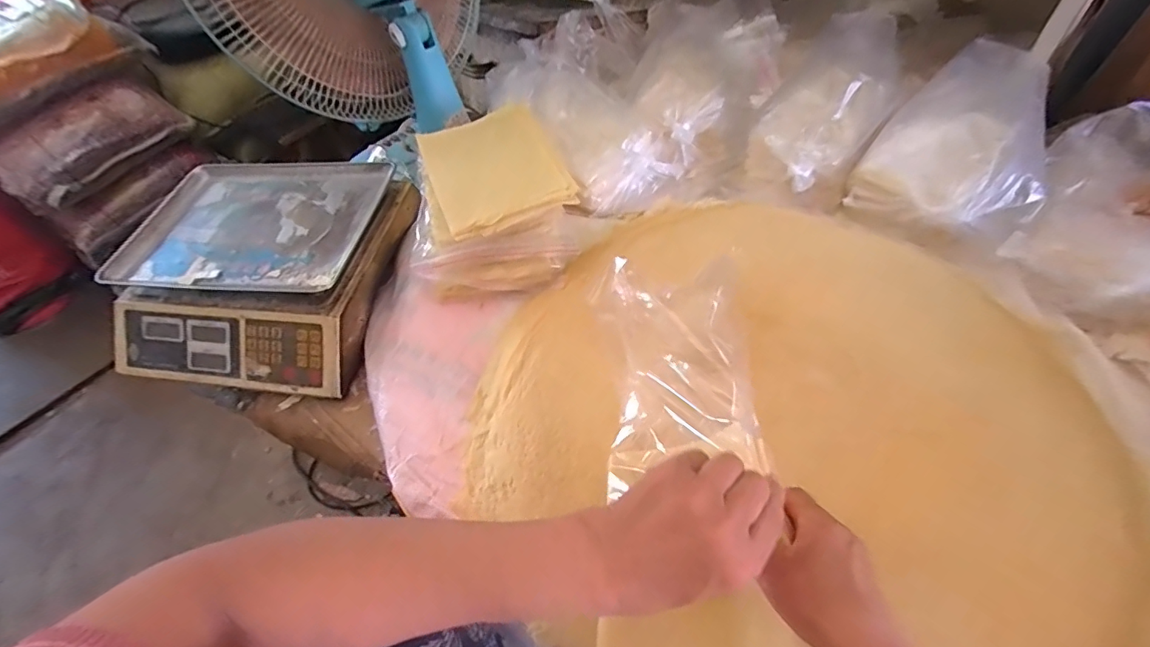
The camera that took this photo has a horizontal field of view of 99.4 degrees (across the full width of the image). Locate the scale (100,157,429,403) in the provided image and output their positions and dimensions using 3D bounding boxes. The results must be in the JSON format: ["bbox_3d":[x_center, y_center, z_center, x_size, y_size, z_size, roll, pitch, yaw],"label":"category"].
[{"bbox_3d":[-0.432,-0.083,0.678,0.355,0.114,0.318,6,51,10],"label":"scale"}]

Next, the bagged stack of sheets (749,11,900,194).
[{"bbox_3d":[0.368,-0.327,0.688,0.143,0.077,0.321,29,78,25],"label":"bagged stack of sheets"}]

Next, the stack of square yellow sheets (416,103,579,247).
[{"bbox_3d":[-0.116,-0.197,0.622,0.173,0.029,0.196,-28,59,-3],"label":"stack of square yellow sheets"}]

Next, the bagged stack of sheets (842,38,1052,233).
[{"bbox_3d":[0.504,-0.242,0.620,0.186,0.092,0.295,32,60,27],"label":"bagged stack of sheets"}]

